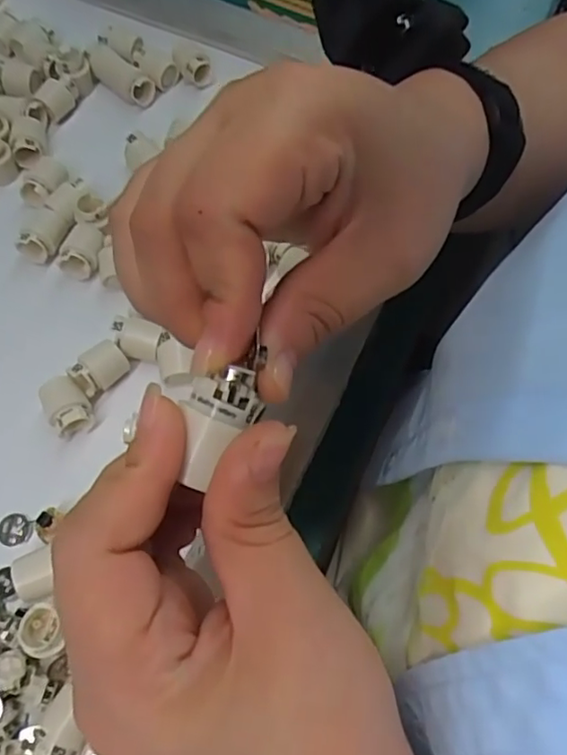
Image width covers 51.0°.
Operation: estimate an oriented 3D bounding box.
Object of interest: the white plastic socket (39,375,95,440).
[{"bbox_3d":[-0.108,0.014,0.296,0.020,0.017,0.026,-28,68,-15],"label":"white plastic socket"}]

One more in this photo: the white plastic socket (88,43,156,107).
[{"bbox_3d":[-0.108,-0.203,0.397,0.050,0.017,0.020,40,69,16],"label":"white plastic socket"}]

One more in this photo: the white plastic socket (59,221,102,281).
[{"bbox_3d":[-0.112,-0.071,0.335,0.019,0.016,0.028,14,64,5],"label":"white plastic socket"}]

